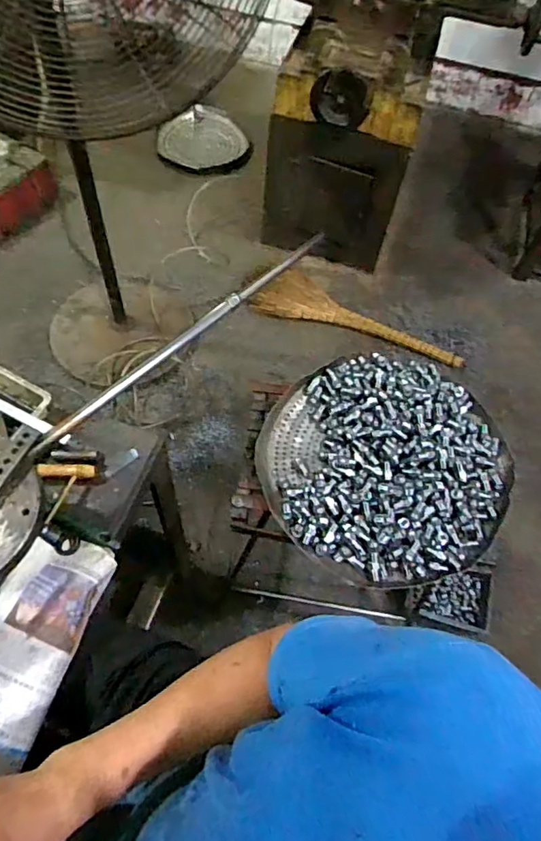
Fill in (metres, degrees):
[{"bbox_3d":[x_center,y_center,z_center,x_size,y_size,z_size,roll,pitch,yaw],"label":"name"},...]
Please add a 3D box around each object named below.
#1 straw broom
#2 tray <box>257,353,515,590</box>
[{"bbox_3d":[0.273,-0.388,1.880,0.736,0.085,0.179,15,60,4],"label":"straw broom"},{"bbox_3d":[0.180,0.061,0.837,0.374,0.052,0.362,2,59,-3],"label":"tray"}]

